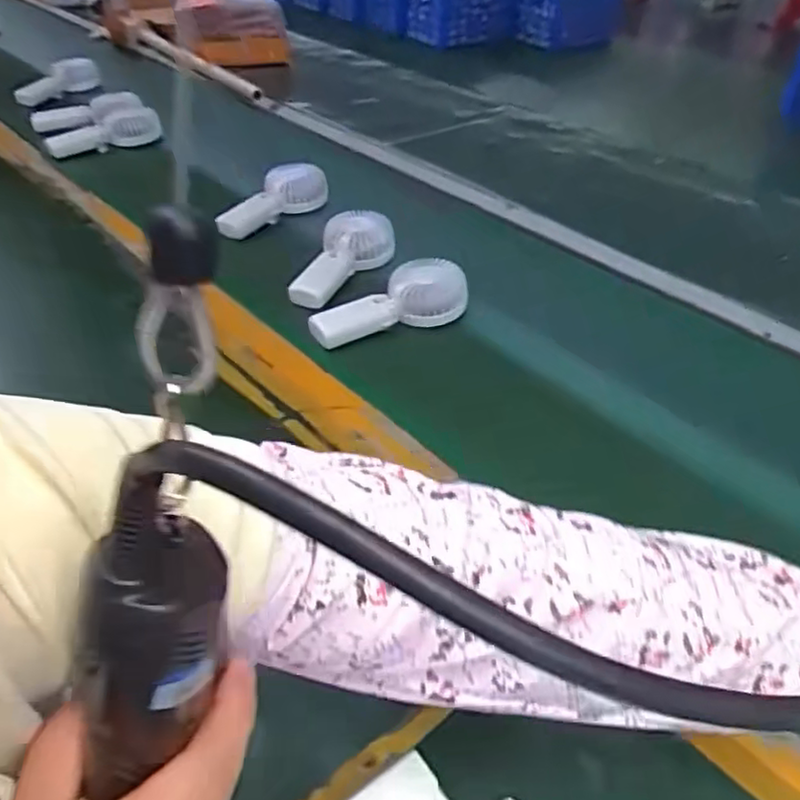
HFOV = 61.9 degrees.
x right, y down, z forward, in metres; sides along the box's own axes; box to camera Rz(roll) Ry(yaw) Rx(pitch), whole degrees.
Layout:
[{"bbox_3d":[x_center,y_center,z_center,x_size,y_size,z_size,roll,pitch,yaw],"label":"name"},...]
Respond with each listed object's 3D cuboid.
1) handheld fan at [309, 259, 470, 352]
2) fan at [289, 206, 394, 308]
[{"bbox_3d":[-0.013,-0.106,0.752,0.179,0.047,0.075,-21,43,-7],"label":"handheld fan"},{"bbox_3d":[-0.074,-0.176,0.832,0.083,0.037,0.166,32,72,30],"label":"fan"}]

